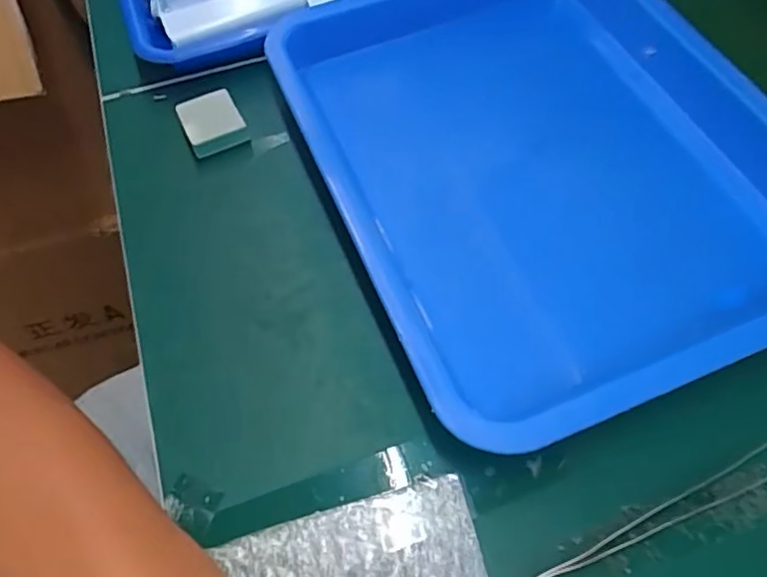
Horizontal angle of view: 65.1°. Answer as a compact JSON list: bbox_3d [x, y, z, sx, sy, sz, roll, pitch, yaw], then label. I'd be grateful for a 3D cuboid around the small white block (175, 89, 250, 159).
[{"bbox_3d":[-0.113,-0.108,0.396,0.036,0.017,0.040,-26,61,-12],"label":"small white block"}]

